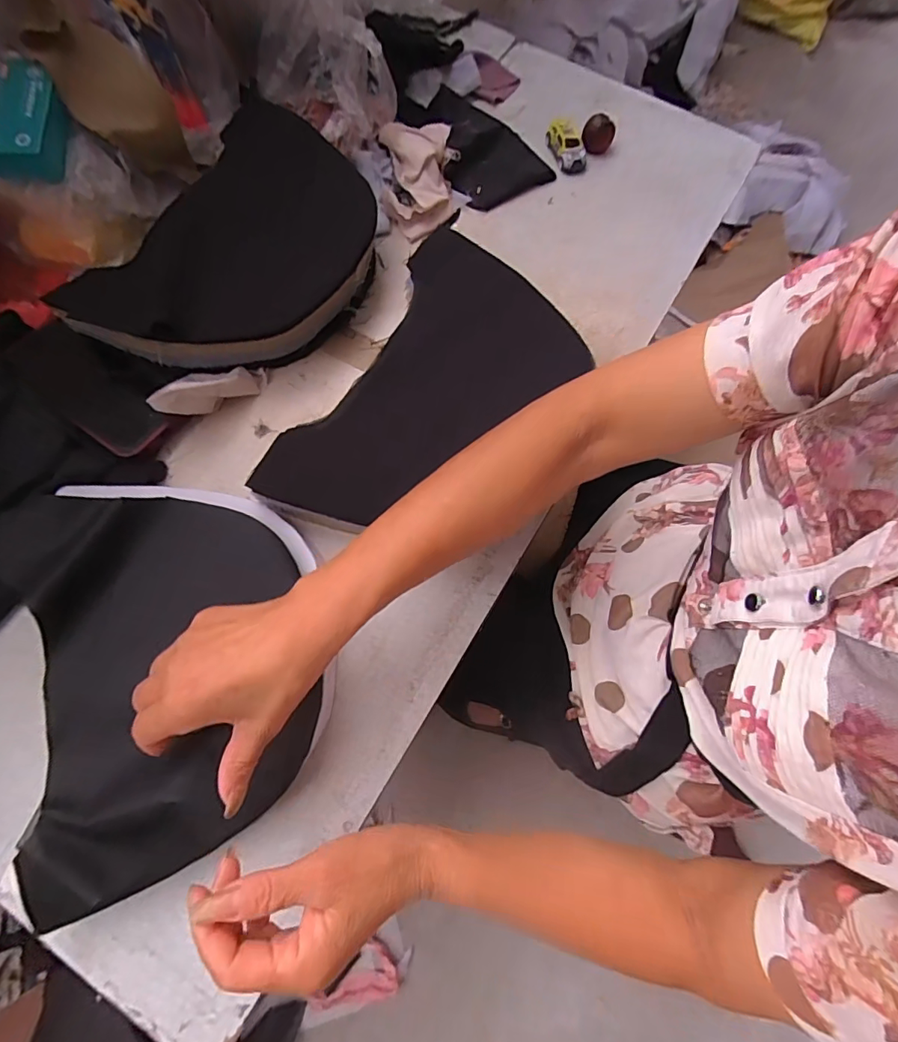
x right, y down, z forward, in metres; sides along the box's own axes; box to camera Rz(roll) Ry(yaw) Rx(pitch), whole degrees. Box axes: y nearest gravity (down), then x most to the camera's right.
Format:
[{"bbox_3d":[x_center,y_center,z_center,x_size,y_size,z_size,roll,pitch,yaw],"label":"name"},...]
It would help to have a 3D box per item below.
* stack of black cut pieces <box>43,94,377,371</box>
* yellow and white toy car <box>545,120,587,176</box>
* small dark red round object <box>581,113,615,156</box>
[{"bbox_3d":[-0.180,-0.246,0.448,0.184,0.040,0.282,36,76,-14],"label":"stack of black cut pieces"},{"bbox_3d":[0.134,-0.422,0.547,0.030,0.021,0.064,-19,73,-7],"label":"yellow and white toy car"},{"bbox_3d":[0.169,-0.439,0.550,0.034,0.029,0.042,17,73,5],"label":"small dark red round object"}]

